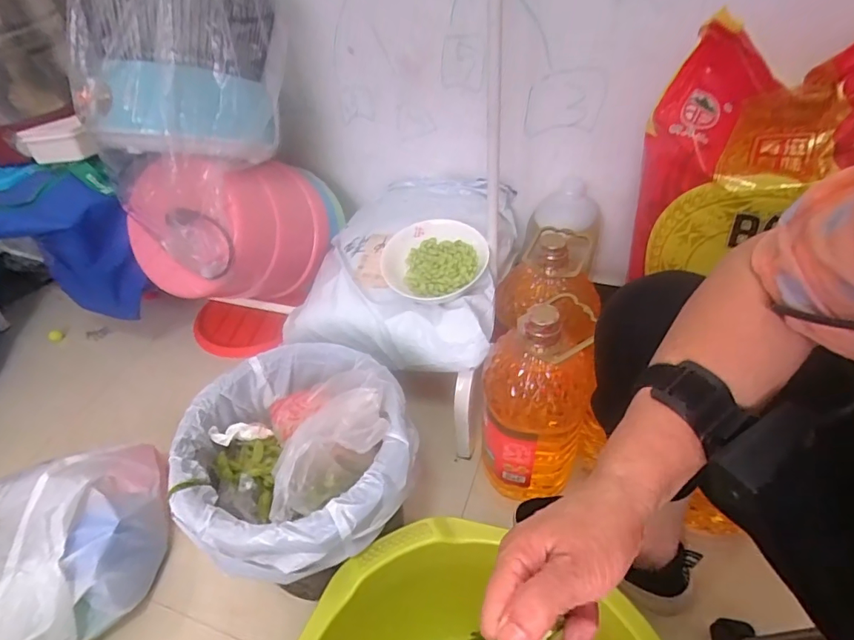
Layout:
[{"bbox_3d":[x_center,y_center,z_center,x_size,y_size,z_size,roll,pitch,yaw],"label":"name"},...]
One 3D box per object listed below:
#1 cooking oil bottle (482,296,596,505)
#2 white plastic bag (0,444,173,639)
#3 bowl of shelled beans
[{"bbox_3d":[0.155,0.111,0.711,0.141,0.307,0.151,4,44,10],"label":"cooking oil bottle"},{"bbox_3d":[-0.569,0.379,0.660,0.455,0.178,0.259,-33,49,-26],"label":"white plastic bag"},{"bbox_3d":[0.013,-0.097,0.827,0.172,0.056,0.164,-3,43,3],"label":"bowl of shelled beans"}]

